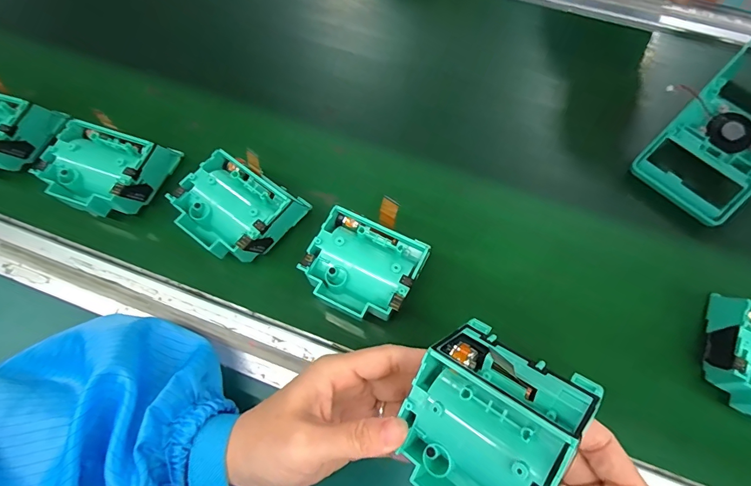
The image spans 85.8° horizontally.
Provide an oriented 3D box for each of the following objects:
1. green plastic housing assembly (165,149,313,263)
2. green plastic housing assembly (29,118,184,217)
[{"bbox_3d":[-0.105,-0.027,0.313,0.074,0.042,0.076,36,72,14],"label":"green plastic housing assembly"},{"bbox_3d":[-0.219,-0.059,0.333,0.082,0.046,0.079,20,69,9],"label":"green plastic housing assembly"}]

